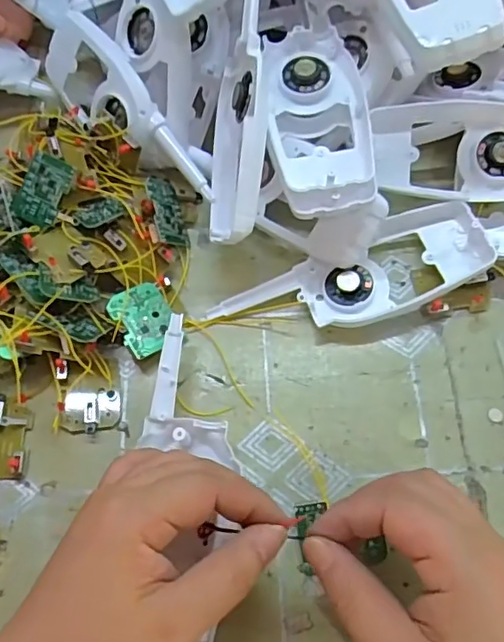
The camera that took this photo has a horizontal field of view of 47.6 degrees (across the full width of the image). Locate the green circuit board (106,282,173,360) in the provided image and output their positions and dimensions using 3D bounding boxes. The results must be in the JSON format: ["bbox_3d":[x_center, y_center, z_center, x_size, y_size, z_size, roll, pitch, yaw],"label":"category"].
[{"bbox_3d":[-0.063,-0.001,0.339,0.034,0.004,0.042,-24,76,-28],"label":"green circuit board"}]

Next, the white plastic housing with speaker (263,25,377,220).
[{"bbox_3d":[0.038,-0.118,0.331,0.056,0.023,0.119,-4,64,2],"label":"white plastic housing with speaker"}]

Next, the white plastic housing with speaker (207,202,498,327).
[{"bbox_3d":[0.061,-0.022,0.339,0.159,0.026,0.056,-24,65,-8],"label":"white plastic housing with speaker"}]

